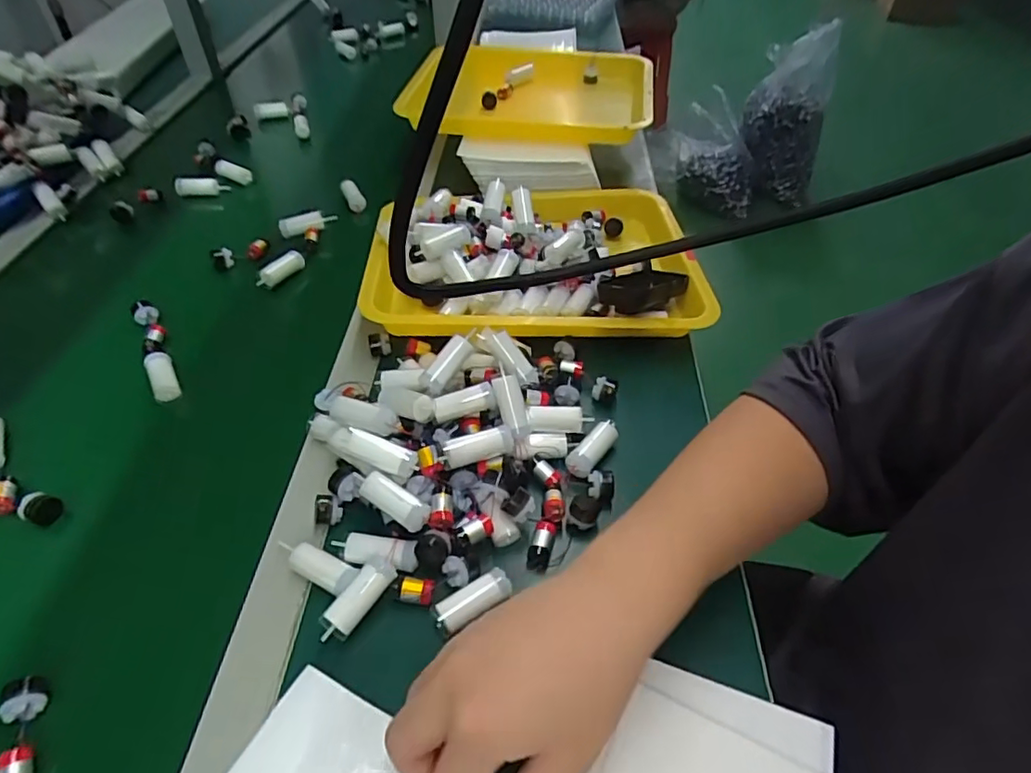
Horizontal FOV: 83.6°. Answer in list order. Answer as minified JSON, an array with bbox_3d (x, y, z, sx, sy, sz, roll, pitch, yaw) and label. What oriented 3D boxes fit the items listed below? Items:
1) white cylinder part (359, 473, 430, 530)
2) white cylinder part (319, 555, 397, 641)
[{"bbox_3d":[-0.082,0.076,0.386,0.051,0.018,0.018,27,53,22],"label":"white cylinder part"},{"bbox_3d":[-0.099,0.134,0.363,0.019,0.020,0.055,29,53,24],"label":"white cylinder part"}]

